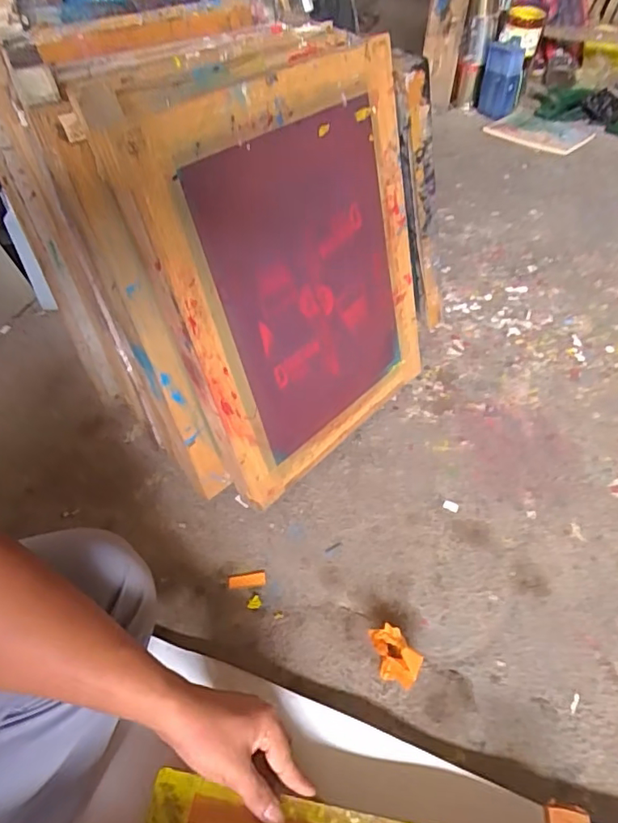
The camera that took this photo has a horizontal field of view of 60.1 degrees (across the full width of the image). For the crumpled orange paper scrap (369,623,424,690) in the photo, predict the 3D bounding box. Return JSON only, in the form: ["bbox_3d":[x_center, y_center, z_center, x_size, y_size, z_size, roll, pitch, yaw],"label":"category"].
[{"bbox_3d":[0.094,0.274,0.596,0.040,0.031,0.064,-30,54,-23],"label":"crumpled orange paper scrap"}]

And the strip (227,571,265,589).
[{"bbox_3d":[-0.077,0.211,0.664,0.046,0.005,0.018,-7,48,-4],"label":"strip"}]

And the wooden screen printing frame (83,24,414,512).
[{"bbox_3d":[0.002,-0.159,0.672,0.389,0.487,0.045,-36,41,-27],"label":"wooden screen printing frame"}]

